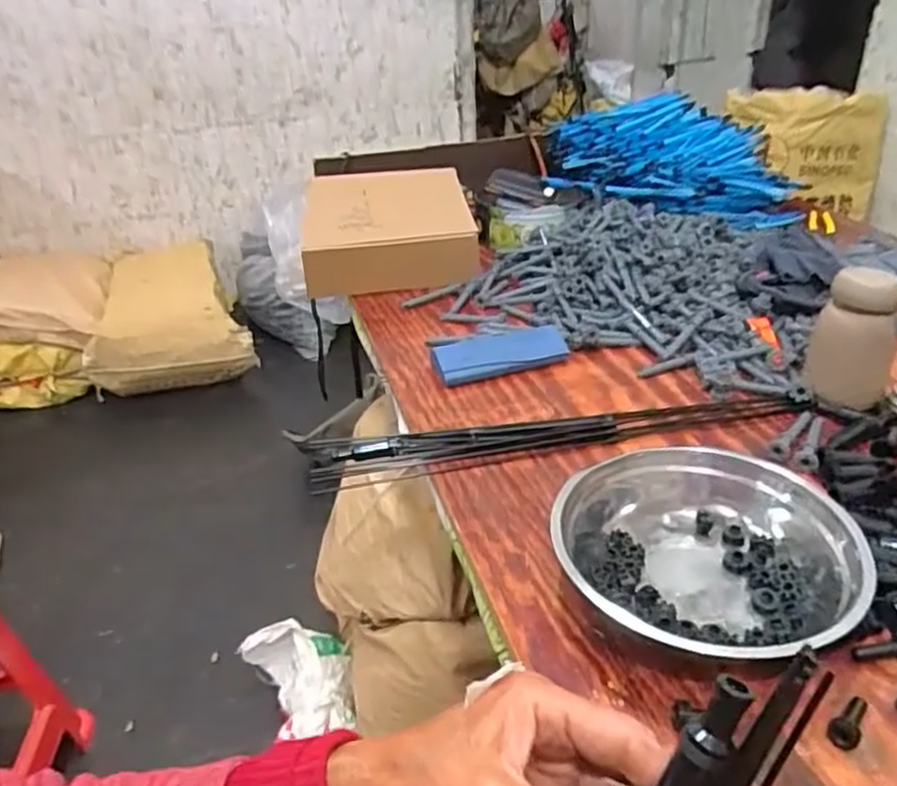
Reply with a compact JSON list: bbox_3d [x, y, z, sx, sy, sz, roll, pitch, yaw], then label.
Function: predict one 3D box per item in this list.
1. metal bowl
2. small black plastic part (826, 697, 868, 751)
[{"bbox_3d":[0.189,0.122,0.550,0.207,0.063,0.198,-3,31,2],"label":"metal bowl"},{"bbox_3d":[0.257,0.209,0.457,0.018,0.011,0.042,19,38,32],"label":"small black plastic part"}]

